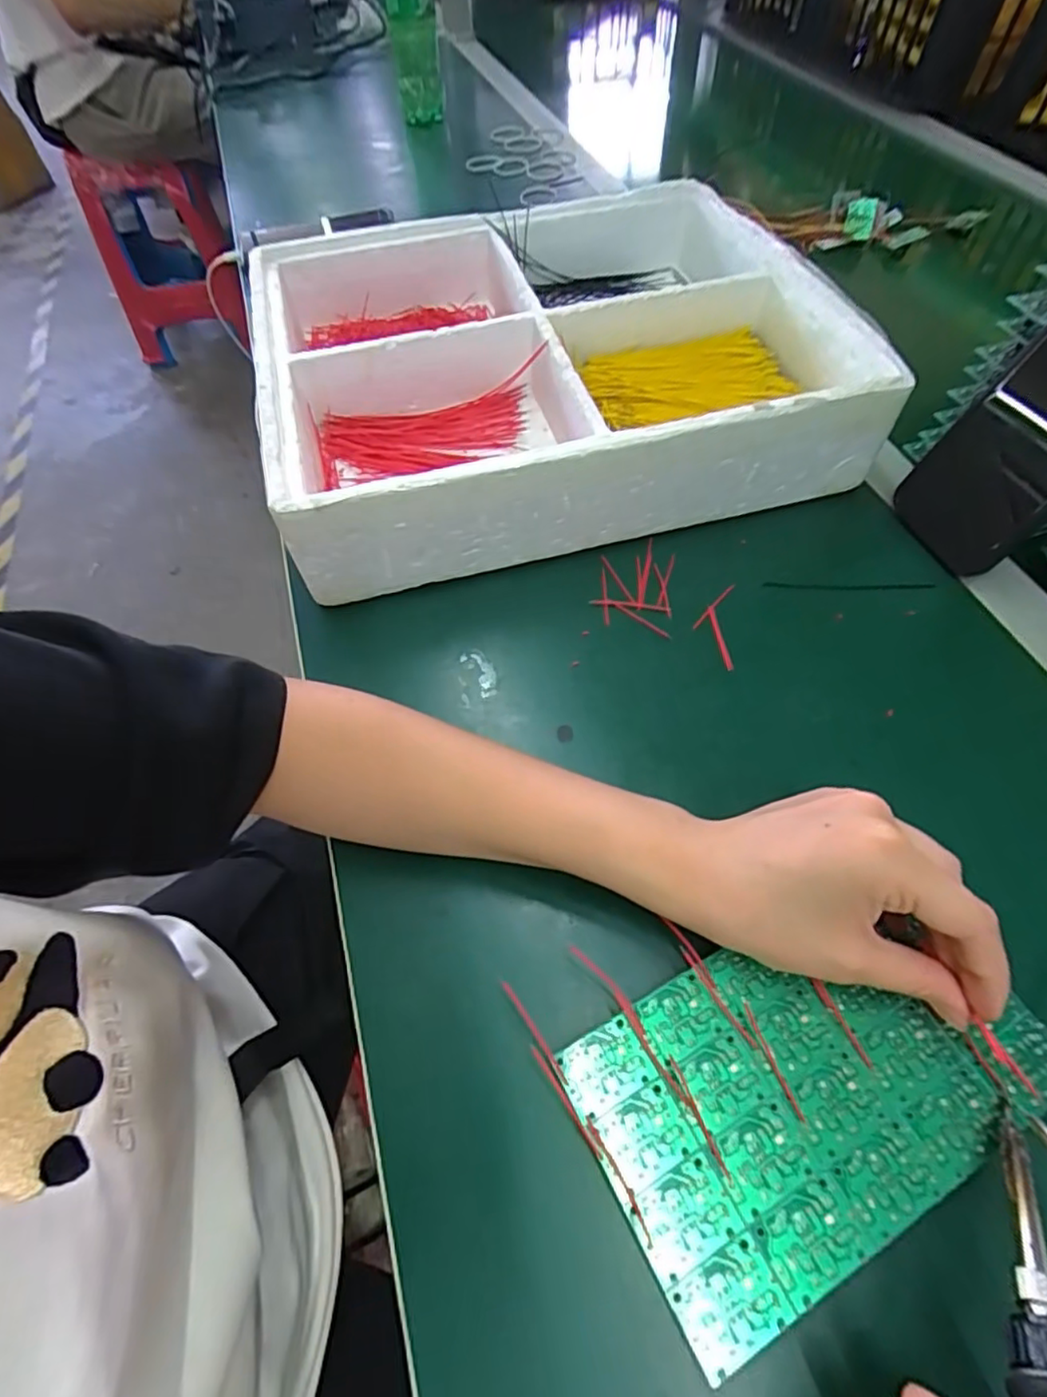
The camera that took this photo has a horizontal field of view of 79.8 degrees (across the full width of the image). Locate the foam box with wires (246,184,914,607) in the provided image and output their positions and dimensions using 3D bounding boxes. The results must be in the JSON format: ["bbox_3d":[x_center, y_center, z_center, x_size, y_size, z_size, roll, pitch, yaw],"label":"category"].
[{"bbox_3d":[0.010,-0.243,0.454,0.366,0.080,0.316,-14,58,-6],"label":"foam box with wires"}]

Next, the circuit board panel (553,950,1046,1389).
[{"bbox_3d":[0.110,0.142,0.238,0.168,0.004,0.100,-25,60,-13],"label":"circuit board panel"}]

